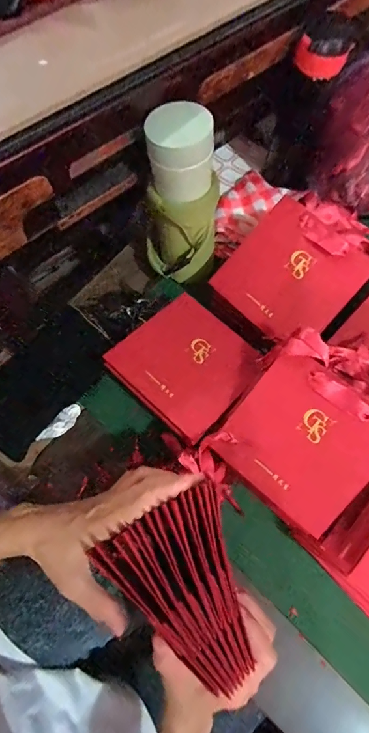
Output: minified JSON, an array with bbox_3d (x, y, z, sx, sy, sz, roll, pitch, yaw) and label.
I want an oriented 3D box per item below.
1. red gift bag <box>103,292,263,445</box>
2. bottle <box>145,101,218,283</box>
[{"bbox_3d":[0.005,-0.006,0.454,0.136,0.024,0.137,41,72,13],"label":"red gift bag"},{"bbox_3d":[-0.003,-0.188,0.473,0.088,0.199,0.084,6,68,0],"label":"bottle"}]

